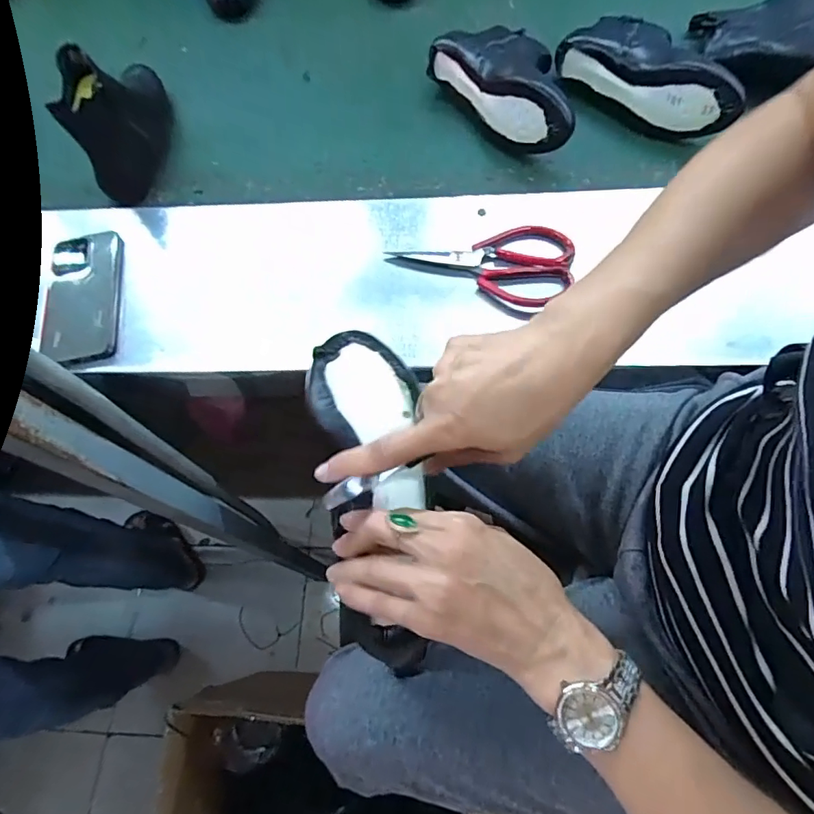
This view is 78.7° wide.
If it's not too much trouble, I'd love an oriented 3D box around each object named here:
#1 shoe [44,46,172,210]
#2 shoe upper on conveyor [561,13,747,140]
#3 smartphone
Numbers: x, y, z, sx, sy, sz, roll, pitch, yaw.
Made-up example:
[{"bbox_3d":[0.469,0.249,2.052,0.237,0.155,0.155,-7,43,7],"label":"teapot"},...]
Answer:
[{"bbox_3d":[-0.377,-0.398,0.647,0.089,0.145,0.230,-14,66,-3],"label":"shoe"},{"bbox_3d":[0.317,-0.431,0.639,0.241,0.075,0.115,40,74,18],"label":"shoe upper on conveyor"},{"bbox_3d":[-0.364,-0.127,0.560,0.076,0.017,0.174,-10,66,-1],"label":"smartphone"}]

